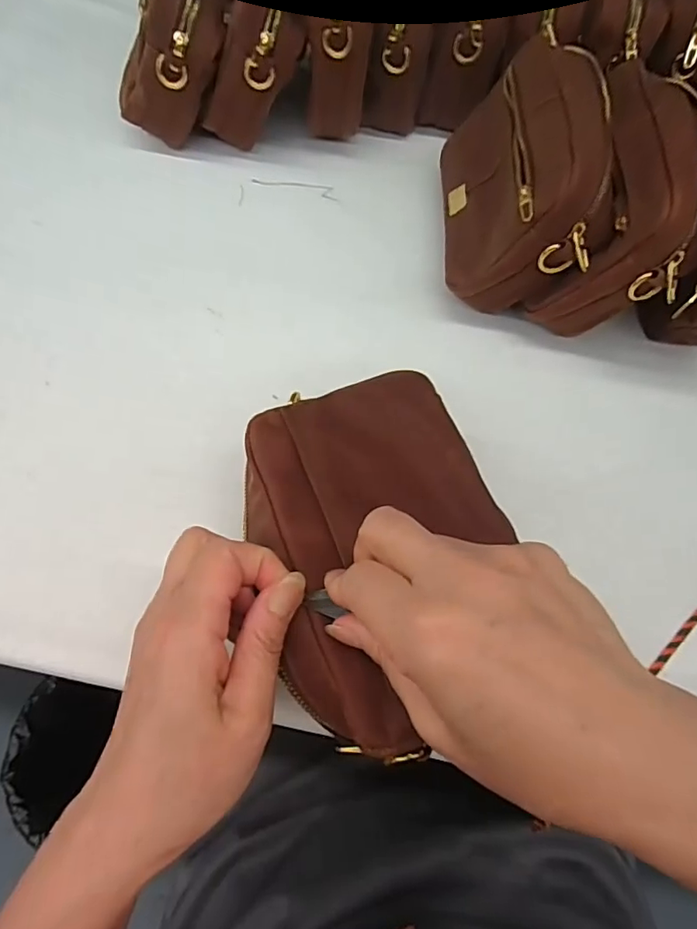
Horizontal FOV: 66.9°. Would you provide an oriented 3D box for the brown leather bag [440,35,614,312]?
[{"bbox_3d":[0.126,-0.215,0.386,0.060,0.136,0.195,17,59,-33],"label":"brown leather bag"}]

